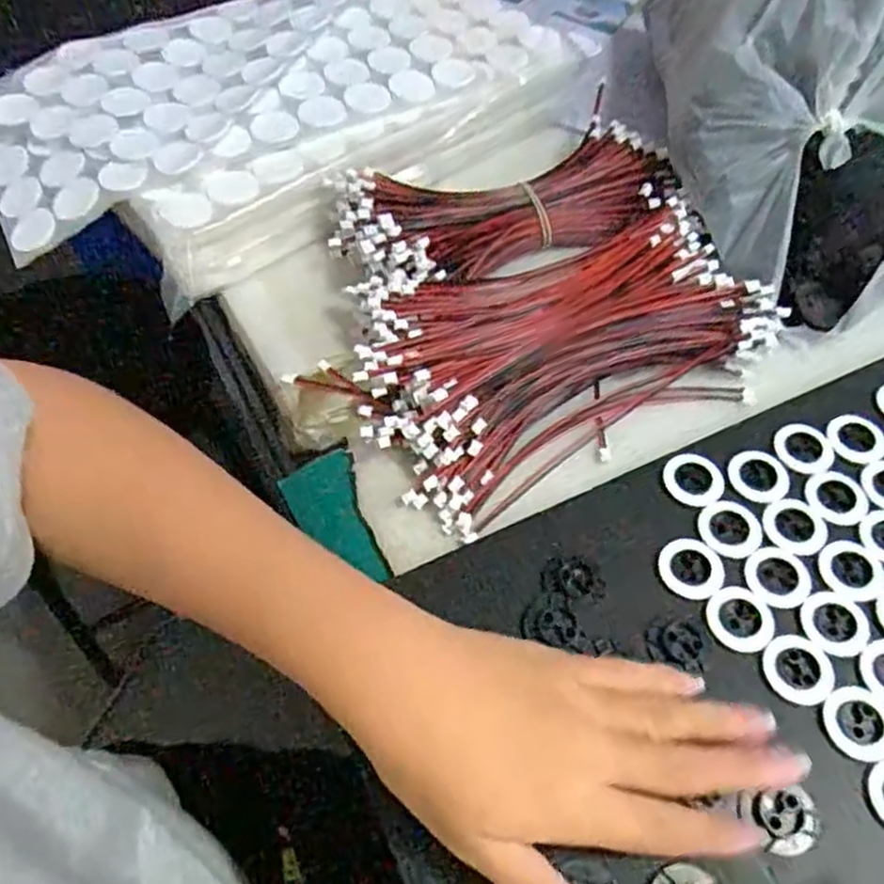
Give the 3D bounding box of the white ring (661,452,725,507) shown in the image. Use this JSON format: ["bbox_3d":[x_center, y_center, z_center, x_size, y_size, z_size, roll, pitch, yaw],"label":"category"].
[{"bbox_3d":[0.121,0.018,0.356,0.028,0.004,0.027,1,56,-1],"label":"white ring"}]

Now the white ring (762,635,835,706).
[{"bbox_3d":[0.149,0.094,0.308,0.027,0.004,0.028,1,56,-1],"label":"white ring"}]

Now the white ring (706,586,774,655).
[{"bbox_3d":[0.129,0.077,0.320,0.027,0.005,0.028,1,56,-1],"label":"white ring"}]

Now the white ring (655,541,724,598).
[{"bbox_3d":[0.112,0.056,0.331,0.029,0.004,0.028,1,56,-1],"label":"white ring"}]

